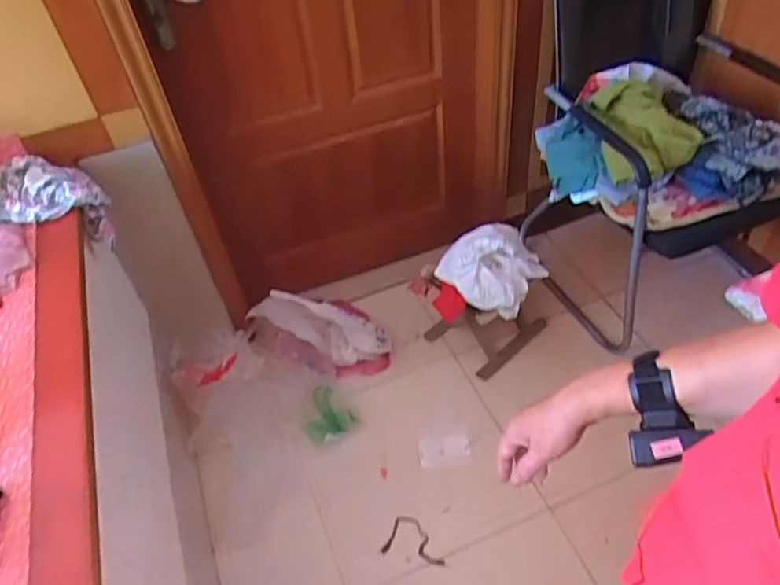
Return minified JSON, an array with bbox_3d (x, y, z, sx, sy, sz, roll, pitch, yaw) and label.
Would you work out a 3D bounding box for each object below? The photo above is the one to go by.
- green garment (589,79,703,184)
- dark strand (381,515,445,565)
[{"bbox_3d":[0.617,-0.416,1.548,0.241,0.099,0.288,-17,47,-10],"label":"green garment"},{"bbox_3d":[0.061,0.573,1.430,0.142,0.007,0.096,6,47,13],"label":"dark strand"}]

